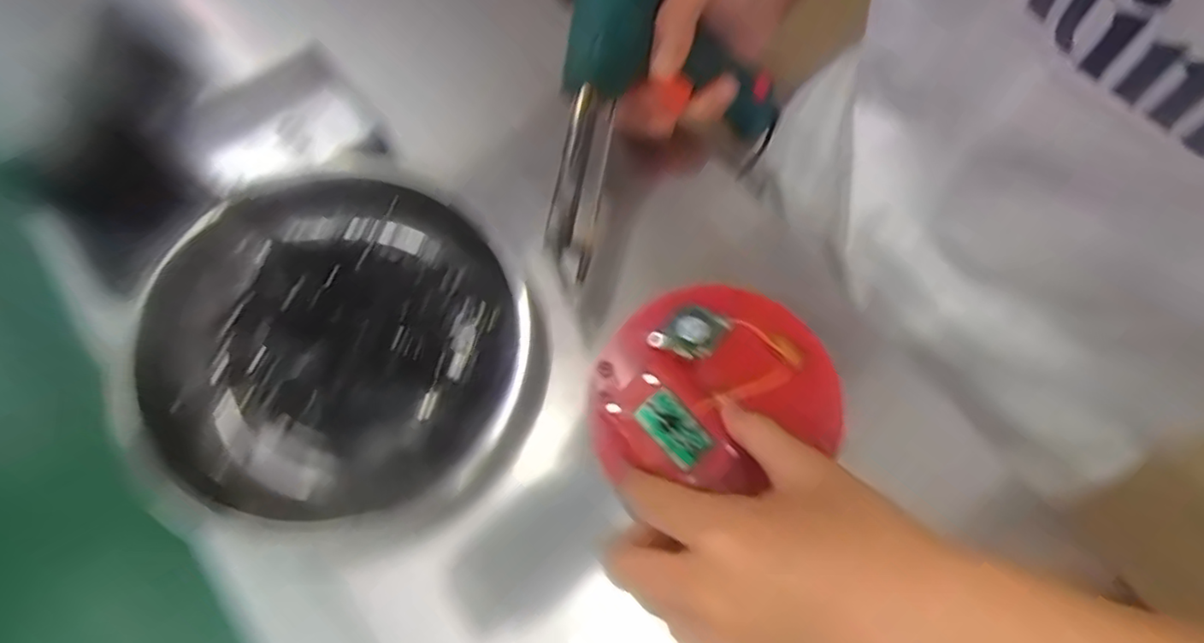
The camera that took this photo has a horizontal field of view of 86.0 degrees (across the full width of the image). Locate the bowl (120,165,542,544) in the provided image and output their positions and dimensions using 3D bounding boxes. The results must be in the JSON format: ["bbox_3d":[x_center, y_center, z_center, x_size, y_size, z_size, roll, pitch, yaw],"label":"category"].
[{"bbox_3d":[-0.131,0.010,0.327,0.196,0.040,0.179,0,69,0],"label":"bowl"}]

